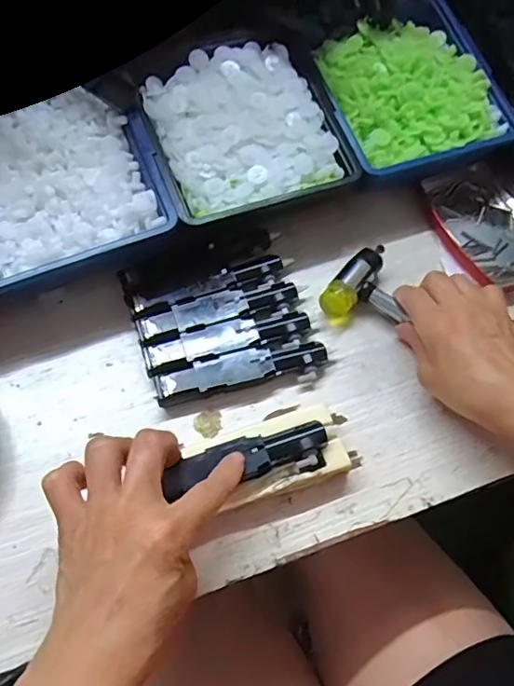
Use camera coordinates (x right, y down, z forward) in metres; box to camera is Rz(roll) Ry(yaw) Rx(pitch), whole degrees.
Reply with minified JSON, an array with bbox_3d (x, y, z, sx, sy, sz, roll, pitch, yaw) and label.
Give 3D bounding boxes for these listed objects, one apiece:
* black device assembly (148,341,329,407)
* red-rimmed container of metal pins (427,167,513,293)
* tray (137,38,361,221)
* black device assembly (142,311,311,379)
[{"bbox_3d":[-0.010,0.021,0.368,0.119,0.021,0.026,-10,64,-8],"label":"black device assembly"},{"bbox_3d":[0.190,-0.097,0.439,0.085,0.016,0.117,-20,66,-12],"label":"red-rimmed container of metal pins"},{"bbox_3d":[-0.013,-0.164,0.424,0.141,0.056,0.155,-18,65,-11],"label":"tray"},{"bbox_3d":[-0.018,0.001,0.377,0.118,0.019,0.026,-16,65,-11],"label":"black device assembly"}]

